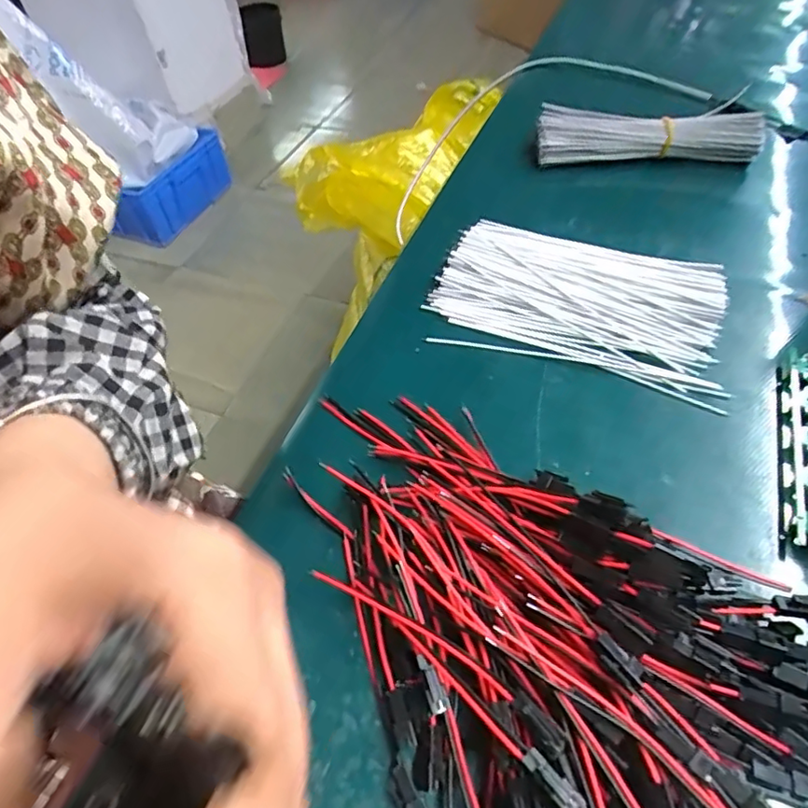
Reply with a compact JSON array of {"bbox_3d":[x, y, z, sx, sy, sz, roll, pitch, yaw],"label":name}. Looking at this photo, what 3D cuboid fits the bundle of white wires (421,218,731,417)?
[{"bbox_3d":[0.092,-0.057,0.309,0.147,0.018,0.092,14,54,15],"label":"bundle of white wires"}]

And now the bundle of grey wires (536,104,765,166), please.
[{"bbox_3d":[0.164,-0.181,0.396,0.140,0.038,0.035,1,52,6],"label":"bundle of grey wires"}]

